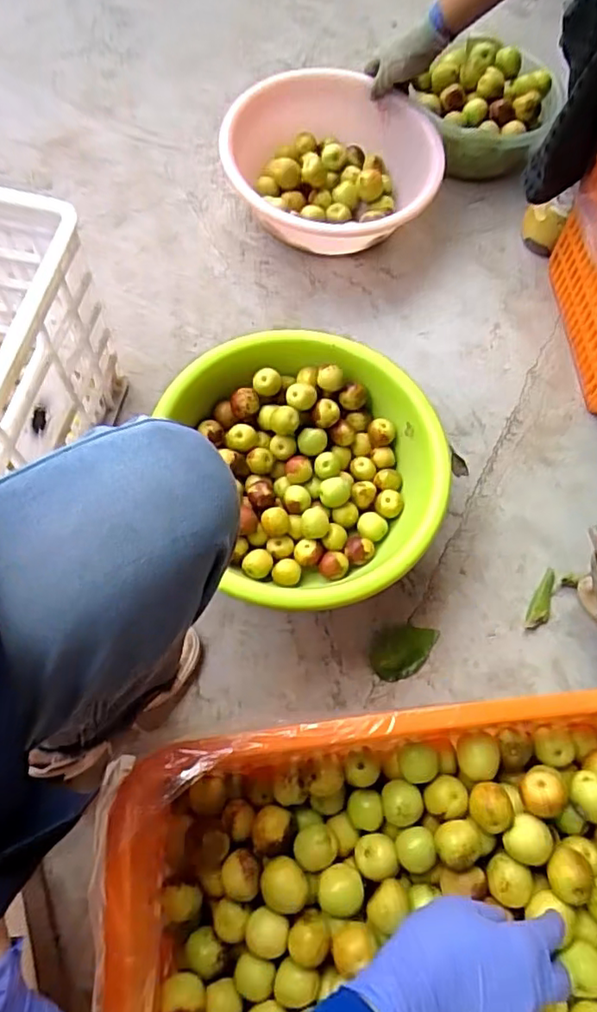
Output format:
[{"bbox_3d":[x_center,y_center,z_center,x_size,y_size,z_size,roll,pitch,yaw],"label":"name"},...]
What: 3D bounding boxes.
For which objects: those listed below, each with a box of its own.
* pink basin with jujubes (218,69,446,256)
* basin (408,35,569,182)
[{"bbox_3d":[0.048,-0.595,1.017,0.341,0.125,0.394,-10,67,-3],"label":"pink basin with jujubes"},{"bbox_3d":[0.352,-0.768,1.120,0.255,0.146,0.287,11,67,5],"label":"basin"}]

